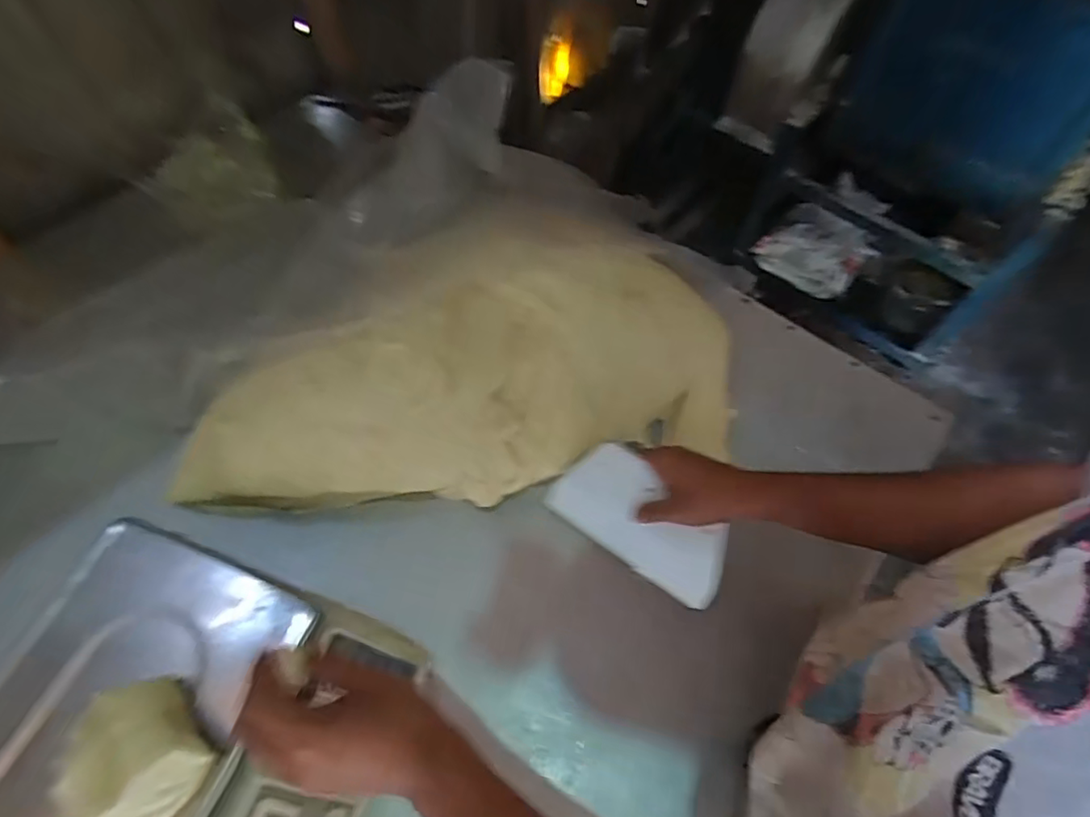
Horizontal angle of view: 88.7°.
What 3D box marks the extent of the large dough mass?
[{"bbox_3d":[-0.098,-0.064,0.665,0.650,0.122,0.339,-7,62,-4],"label":"large dough mass"}]

